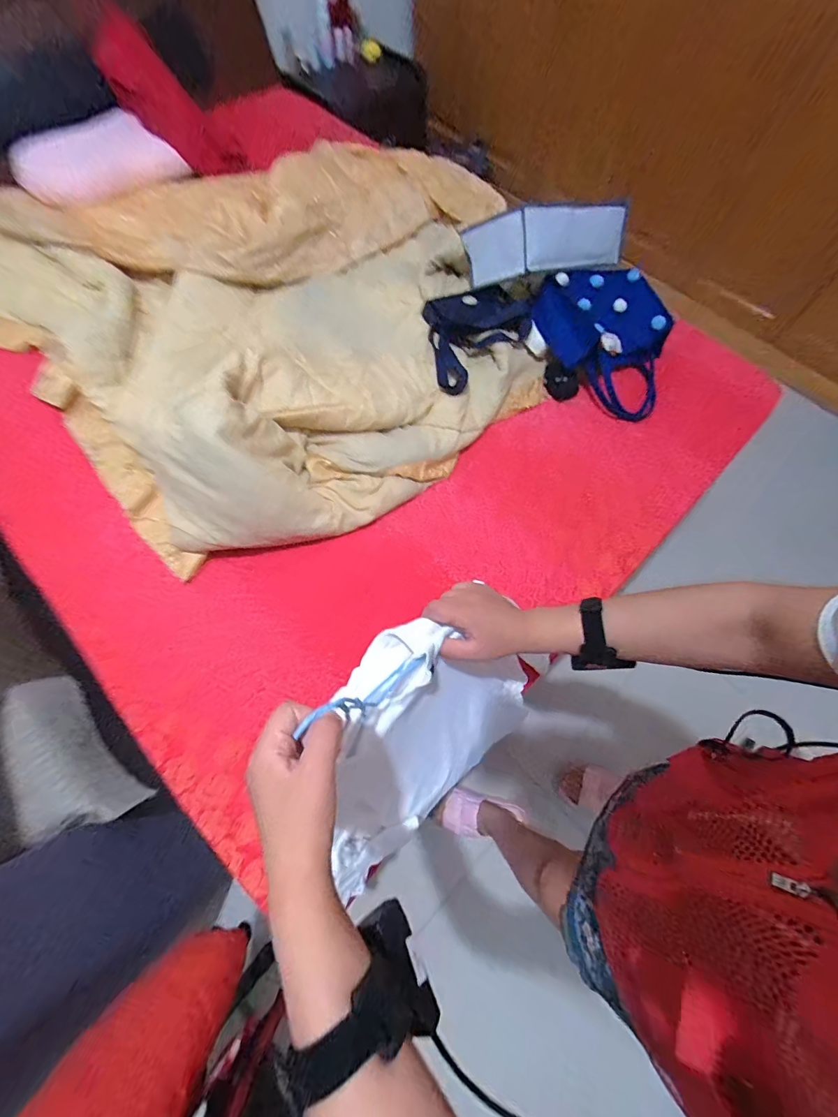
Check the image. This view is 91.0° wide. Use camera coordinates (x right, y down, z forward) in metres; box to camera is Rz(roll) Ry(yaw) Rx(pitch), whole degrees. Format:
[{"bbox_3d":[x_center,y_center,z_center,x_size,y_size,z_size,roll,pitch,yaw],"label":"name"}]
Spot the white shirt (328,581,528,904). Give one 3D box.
[{"bbox_3d":[0.000,0.219,0.550,0.185,0.281,0.328,41,75,15],"label":"white shirt"}]

